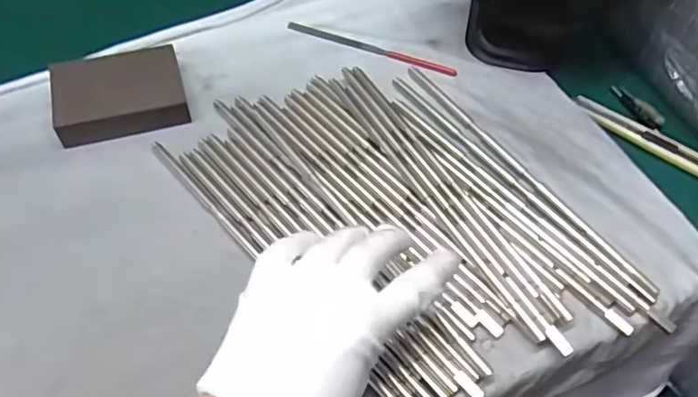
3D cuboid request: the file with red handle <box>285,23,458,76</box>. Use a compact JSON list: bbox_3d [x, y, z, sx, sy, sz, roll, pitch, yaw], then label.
[{"bbox_3d":[0.019,-0.135,0.510,0.159,0.010,0.011,24,56,8],"label":"file with red handle"}]

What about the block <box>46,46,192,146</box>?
[{"bbox_3d":[-0.181,-0.083,0.447,0.096,0.031,0.065,-13,59,-16],"label":"block"}]

